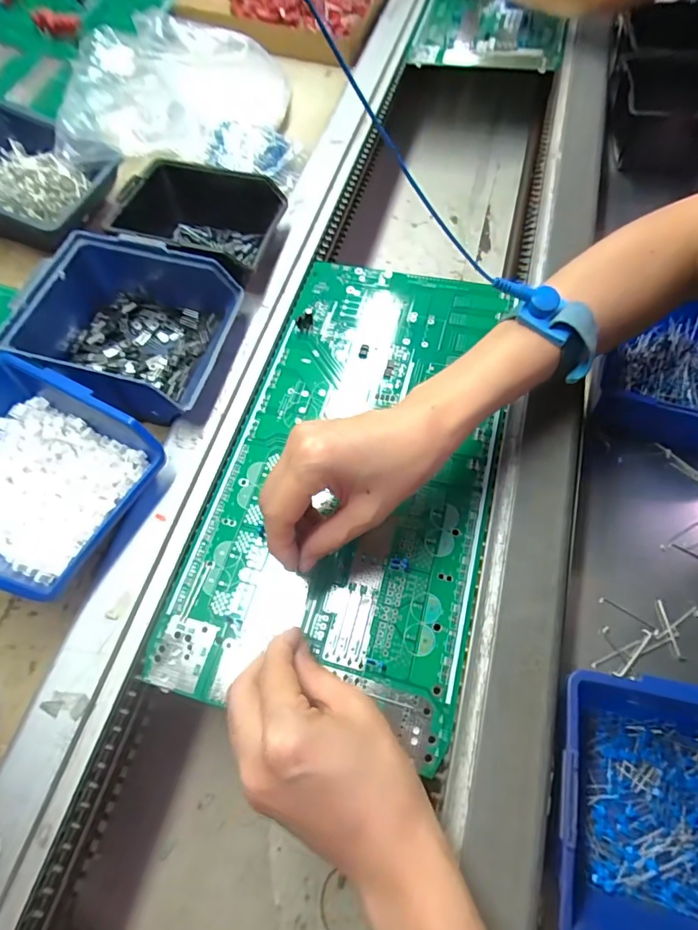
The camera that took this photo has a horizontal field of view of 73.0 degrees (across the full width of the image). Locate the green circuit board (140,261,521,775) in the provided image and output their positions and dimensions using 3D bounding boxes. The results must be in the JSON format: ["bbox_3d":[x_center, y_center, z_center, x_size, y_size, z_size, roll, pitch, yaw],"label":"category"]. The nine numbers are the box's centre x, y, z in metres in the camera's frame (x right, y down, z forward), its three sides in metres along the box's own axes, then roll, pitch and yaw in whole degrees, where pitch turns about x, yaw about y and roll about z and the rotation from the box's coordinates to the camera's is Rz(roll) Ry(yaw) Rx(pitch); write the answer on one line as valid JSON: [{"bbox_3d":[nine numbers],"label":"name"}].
[{"bbox_3d":[0.008,-0.011,0.343,0.186,0.007,0.353,12,65,9],"label":"green circuit board"}]

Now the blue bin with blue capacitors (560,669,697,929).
[{"bbox_3d":[0.175,0.186,0.249,0.136,0.062,0.121,9,64,8],"label":"blue bin with blue capacitors"}]

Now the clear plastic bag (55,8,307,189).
[{"bbox_3d":[-0.178,-0.388,0.496,0.221,0.085,0.221,-12,63,-2],"label":"clear plastic bag"}]

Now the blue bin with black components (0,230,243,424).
[{"bbox_3d":[-0.171,-0.109,0.364,0.151,0.056,0.126,14,65,11],"label":"blue bin with black components"}]

